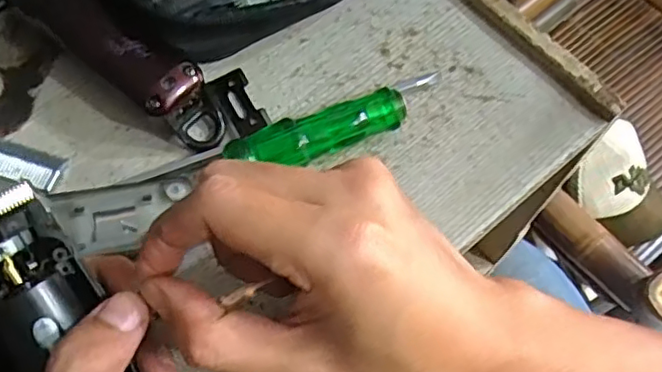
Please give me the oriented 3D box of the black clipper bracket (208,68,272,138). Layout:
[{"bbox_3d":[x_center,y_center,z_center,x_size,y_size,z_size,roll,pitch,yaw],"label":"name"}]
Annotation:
[{"bbox_3d":[-0.049,-0.044,0.323,0.021,0.004,0.038,-27,68,-9],"label":"black clipper bracket"}]

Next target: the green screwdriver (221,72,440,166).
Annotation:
[{"bbox_3d":[0.006,-0.029,0.304,0.112,0.021,0.023,-24,68,-8],"label":"green screwdriver"}]

